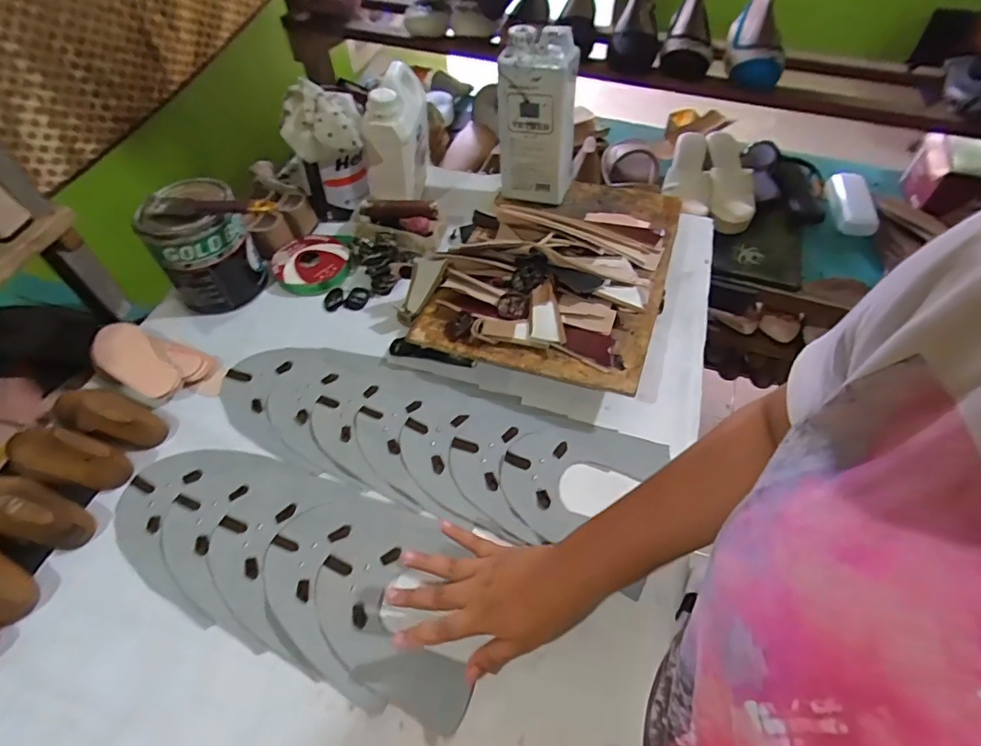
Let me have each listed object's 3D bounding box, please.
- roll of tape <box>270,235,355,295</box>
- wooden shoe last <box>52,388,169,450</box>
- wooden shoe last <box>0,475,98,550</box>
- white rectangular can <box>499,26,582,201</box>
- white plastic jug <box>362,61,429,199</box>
[{"bbox_3d":[-0.240,-0.151,0.705,0.093,0.031,0.100,0,54,0],"label":"roll of tape"},{"bbox_3d":[-0.410,0.041,0.549,0.118,0.055,0.056,16,55,11],"label":"wooden shoe last"},{"bbox_3d":[-0.444,0.124,0.485,0.133,0.053,0.049,14,55,10],"label":"wooden shoe last"},{"bbox_3d":[0.059,-0.324,0.668,0.100,0.201,0.057,5,54,4],"label":"white rectangular can"},{"bbox_3d":[-0.134,-0.336,0.739,0.072,0.157,0.126,4,54,2],"label":"white plastic jug"}]

